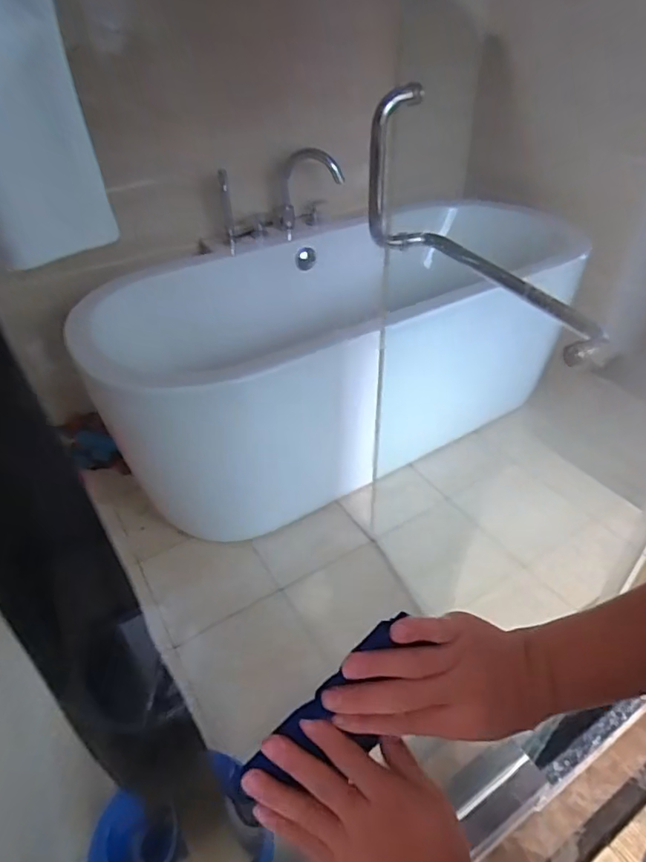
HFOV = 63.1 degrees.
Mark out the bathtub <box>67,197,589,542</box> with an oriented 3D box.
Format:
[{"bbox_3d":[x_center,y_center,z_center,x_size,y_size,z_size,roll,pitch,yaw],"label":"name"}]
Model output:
[{"bbox_3d":[0.015,-0.267,1.664,1.348,0.555,0.712,-20,43,-21],"label":"bathtub"}]

